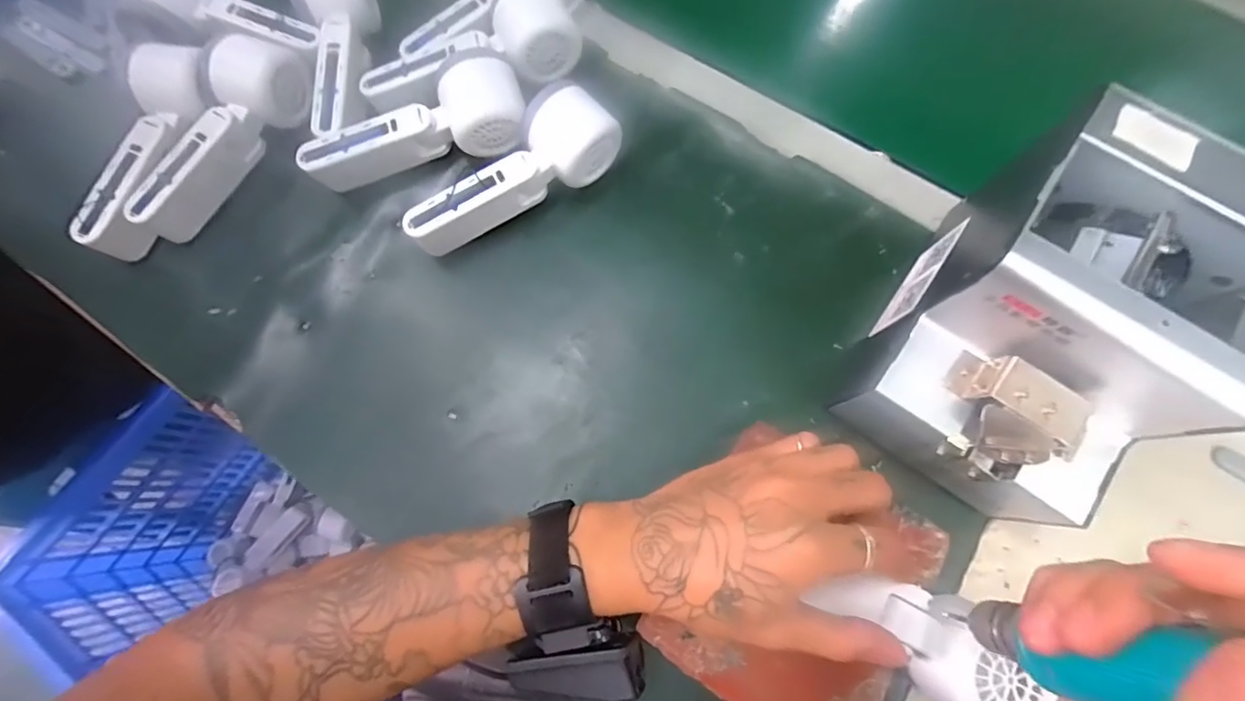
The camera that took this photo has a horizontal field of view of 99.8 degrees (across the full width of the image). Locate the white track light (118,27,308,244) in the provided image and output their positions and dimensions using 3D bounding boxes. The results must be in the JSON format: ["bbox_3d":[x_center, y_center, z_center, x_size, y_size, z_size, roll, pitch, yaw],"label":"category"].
[{"bbox_3d":[-0.303,-0.159,0.395,0.051,0.048,0.166,28,84,8],"label":"white track light"}]

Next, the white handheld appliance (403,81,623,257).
[{"bbox_3d":[-0.081,-0.128,0.388,0.170,0.054,0.053,-36,73,-1],"label":"white handheld appliance"}]

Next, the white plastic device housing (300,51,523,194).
[{"bbox_3d":[-0.155,-0.167,0.395,0.166,0.052,0.061,-21,70,2],"label":"white plastic device housing"}]

